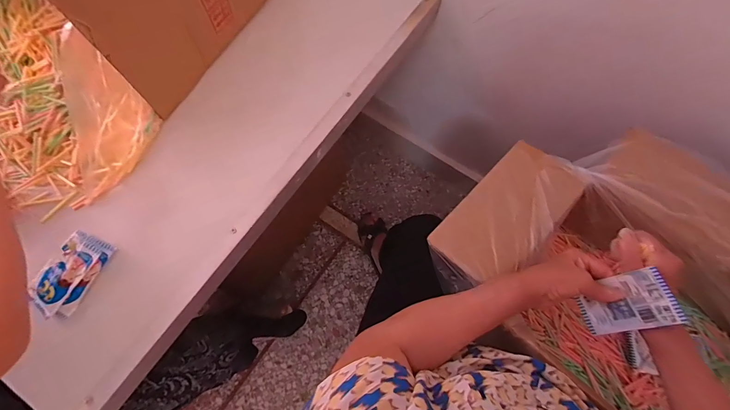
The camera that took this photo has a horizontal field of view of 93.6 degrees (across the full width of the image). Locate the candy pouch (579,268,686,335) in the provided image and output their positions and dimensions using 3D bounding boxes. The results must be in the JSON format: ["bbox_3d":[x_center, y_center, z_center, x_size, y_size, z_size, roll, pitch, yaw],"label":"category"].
[{"bbox_3d":[0.319,0.123,0.424,0.006,0.104,0.062,-11,68,-37],"label":"candy pouch"}]

